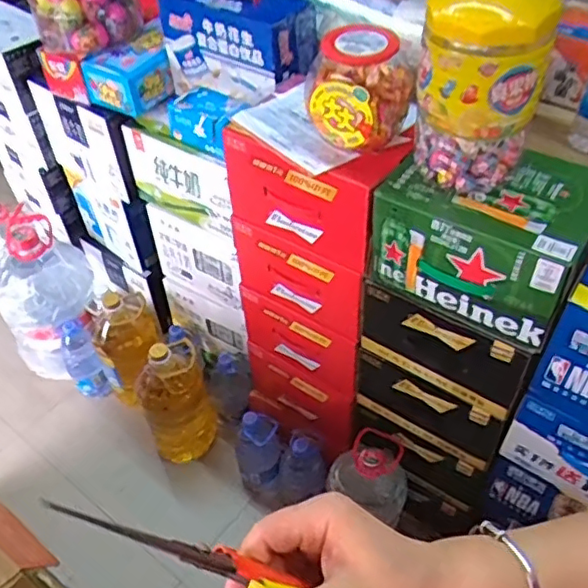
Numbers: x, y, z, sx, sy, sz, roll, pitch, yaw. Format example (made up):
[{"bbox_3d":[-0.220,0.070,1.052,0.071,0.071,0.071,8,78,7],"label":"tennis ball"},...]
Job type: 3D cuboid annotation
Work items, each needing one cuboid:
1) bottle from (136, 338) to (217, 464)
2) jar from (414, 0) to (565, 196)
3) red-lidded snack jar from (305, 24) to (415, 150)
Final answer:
[{"bbox_3d":[-0.284,0.237,1.454,0.149,0.328,0.160,-1,46,1],"label":"bottle"},{"bbox_3d":[0.236,-0.255,0.777,0.128,0.226,0.138,-1,46,1],"label":"jar"},{"bbox_3d":[0.092,-0.299,0.861,0.142,0.146,0.137,-1,46,1],"label":"red-lidded snack jar"}]

